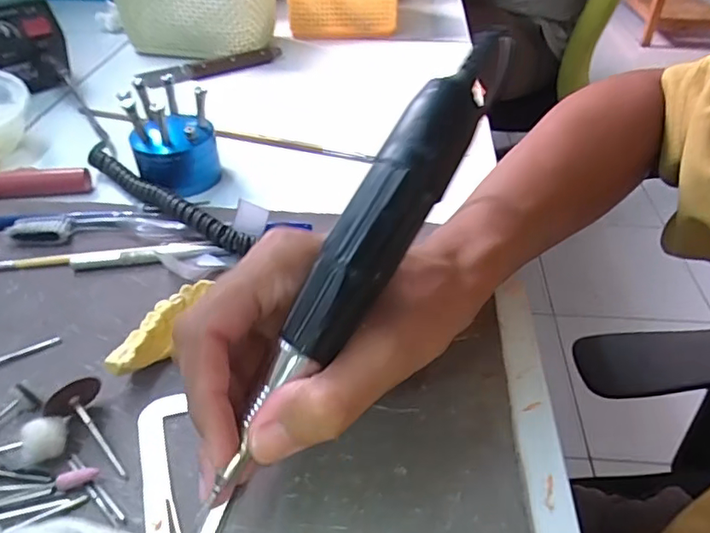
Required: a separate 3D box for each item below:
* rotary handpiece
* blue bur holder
[{"bbox_3d":[0.002,-0.004,0.189,0.023,0.019,0.178,30,86,30],"label":"rotary handpiece"},{"bbox_3d":[-0.130,-0.094,0.393,0.058,0.061,0.054,18,43,21],"label":"blue bur holder"}]

